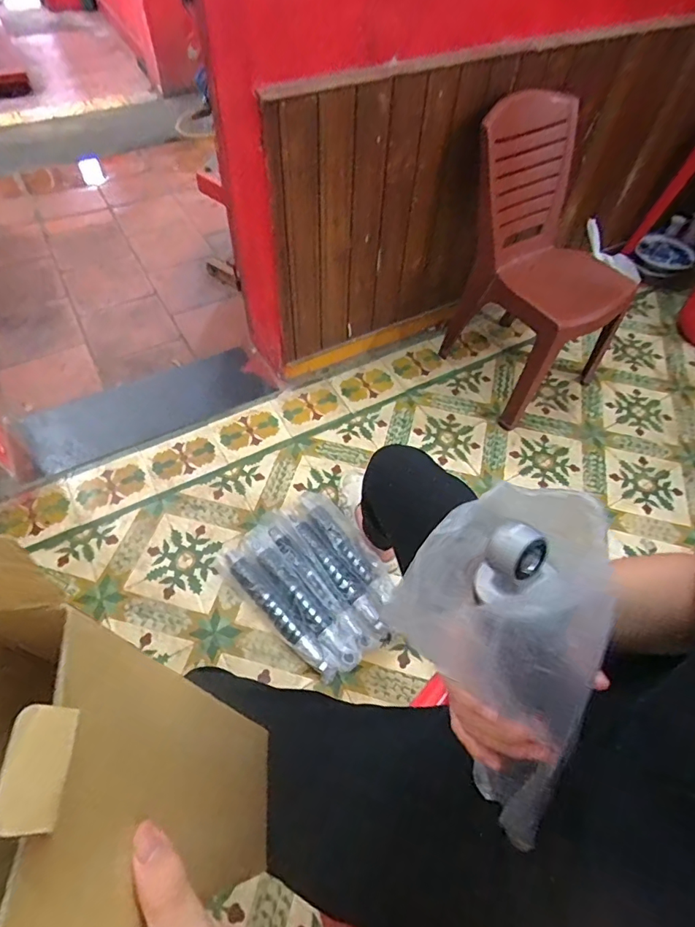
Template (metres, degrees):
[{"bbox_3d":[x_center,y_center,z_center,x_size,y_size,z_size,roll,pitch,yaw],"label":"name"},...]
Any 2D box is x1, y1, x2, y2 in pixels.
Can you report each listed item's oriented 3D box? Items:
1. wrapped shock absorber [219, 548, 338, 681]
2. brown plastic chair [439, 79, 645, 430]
[{"bbox_3d":[-0.165,0.341,1.129,0.059,0.049,0.378,-39,66,-23],"label":"wrapped shock absorber"},{"bbox_3d":[0.512,-0.501,1.296,0.323,0.708,0.429,-33,64,-21],"label":"brown plastic chair"}]

